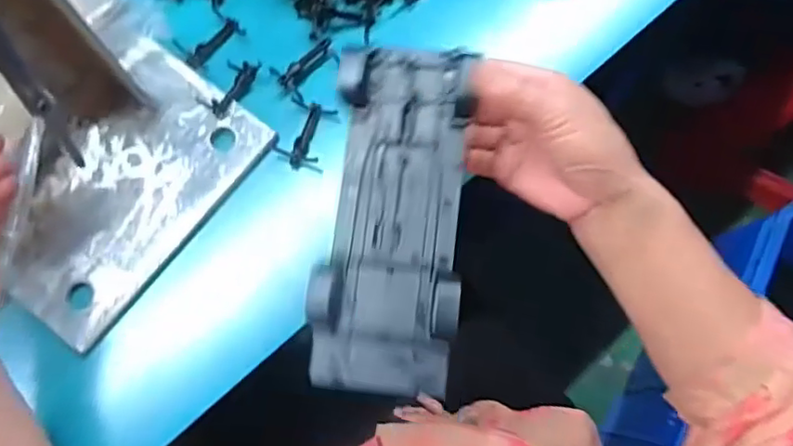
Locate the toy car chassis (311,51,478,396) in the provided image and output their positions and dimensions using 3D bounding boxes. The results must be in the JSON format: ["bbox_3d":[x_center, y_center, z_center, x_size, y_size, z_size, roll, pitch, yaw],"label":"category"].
[{"bbox_3d":[-0.002,-0.006,0.331,0.074,0.019,0.193,5,78,0],"label":"toy car chassis"}]

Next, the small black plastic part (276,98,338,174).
[{"bbox_3d":[-0.066,-0.064,0.434,0.035,0.005,0.053,12,77,2],"label":"small black plastic part"}]

